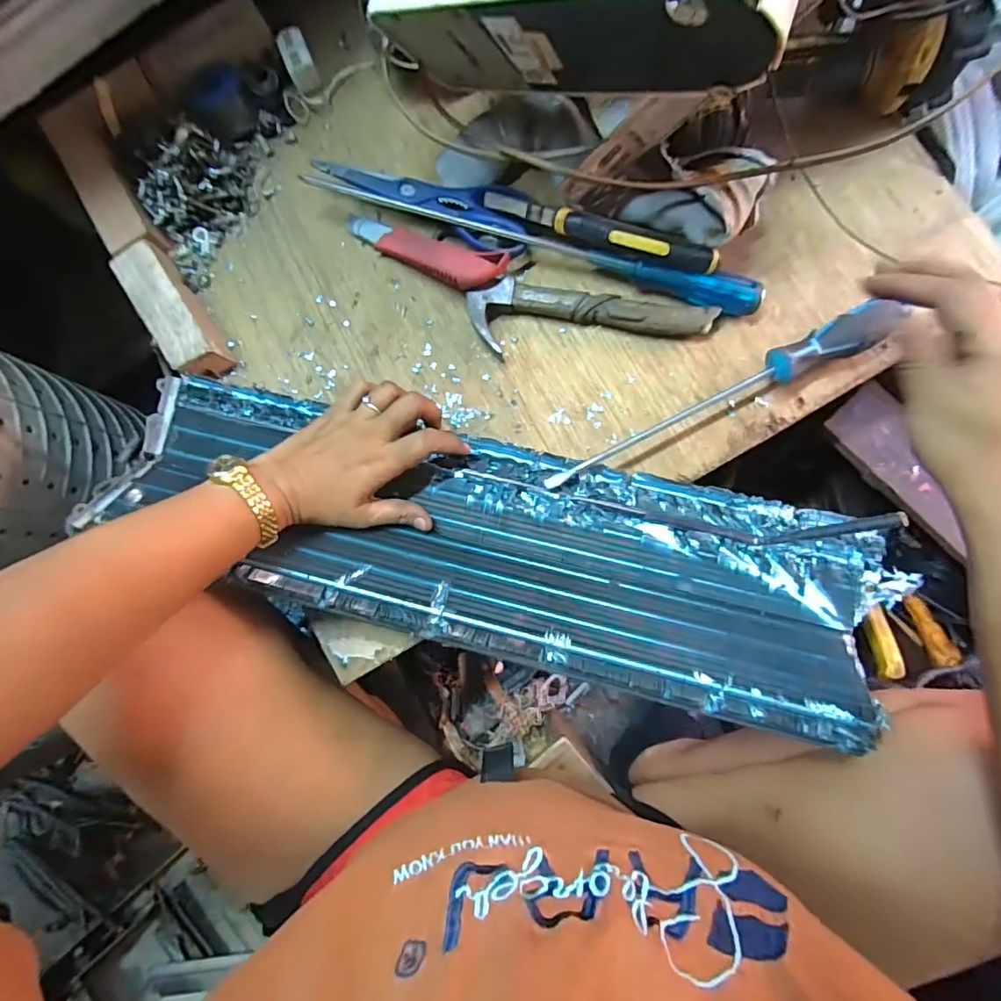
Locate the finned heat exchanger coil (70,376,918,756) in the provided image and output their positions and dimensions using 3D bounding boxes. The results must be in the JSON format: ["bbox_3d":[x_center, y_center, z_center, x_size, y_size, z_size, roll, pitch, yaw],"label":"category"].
[{"bbox_3d":[-0.009,0.033,0.397,0.587,0.029,0.160,12,65,6],"label":"finned heat exchanger coil"}]

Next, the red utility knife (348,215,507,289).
[{"bbox_3d":[-0.069,-0.216,0.450,0.159,0.022,0.036,28,87,20],"label":"red utility knife"}]

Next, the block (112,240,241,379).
[{"bbox_3d":[-0.288,-0.164,0.461,0.039,0.042,0.121,-34,82,1],"label":"block"}]

